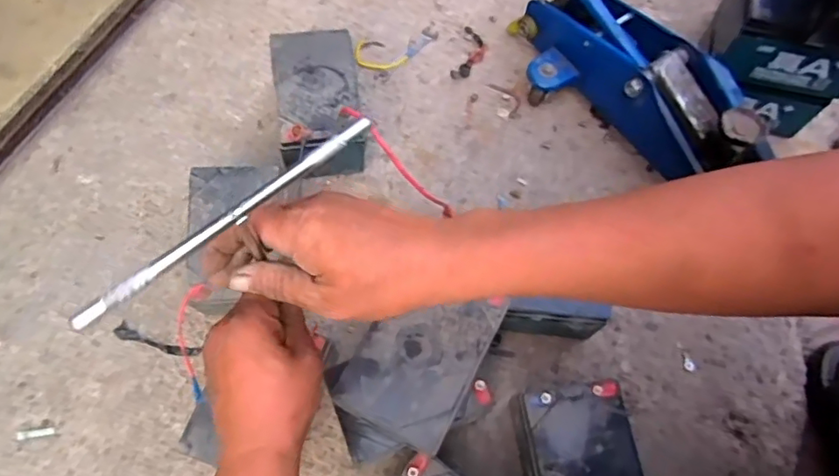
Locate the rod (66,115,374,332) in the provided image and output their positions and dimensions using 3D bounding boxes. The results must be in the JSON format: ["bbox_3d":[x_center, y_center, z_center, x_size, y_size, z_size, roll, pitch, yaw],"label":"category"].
[{"bbox_3d":[-0.097,-0.012,0.299,0.178,0.006,0.007,-38,74,-17],"label":"rod"}]

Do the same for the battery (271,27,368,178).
[{"bbox_3d":[-0.120,-0.162,0.703,0.099,0.108,0.154,-11,67,0],"label":"battery"}]

